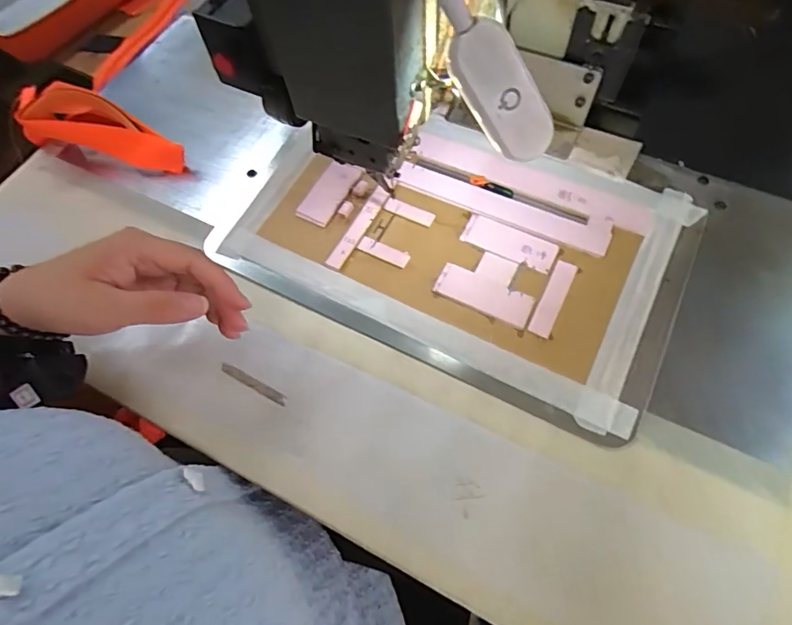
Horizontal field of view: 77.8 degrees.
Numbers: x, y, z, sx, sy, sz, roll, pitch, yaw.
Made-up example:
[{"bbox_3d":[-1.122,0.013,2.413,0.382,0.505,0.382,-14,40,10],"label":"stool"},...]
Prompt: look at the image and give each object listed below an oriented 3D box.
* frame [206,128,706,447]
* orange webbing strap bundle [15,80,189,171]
[{"bbox_3d":[0.048,-0.073,0.434,0.385,0.009,0.234,25,68,15],"label":"frame"},{"bbox_3d":[-0.282,-0.174,0.479,0.153,0.059,0.046,19,66,-2],"label":"orange webbing strap bundle"}]

